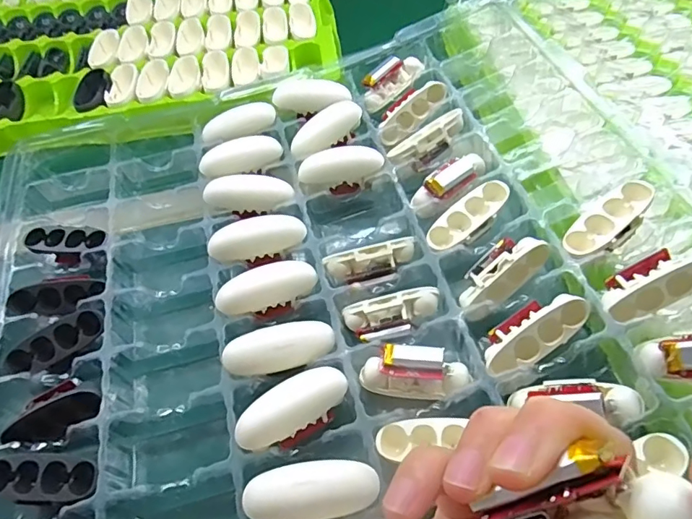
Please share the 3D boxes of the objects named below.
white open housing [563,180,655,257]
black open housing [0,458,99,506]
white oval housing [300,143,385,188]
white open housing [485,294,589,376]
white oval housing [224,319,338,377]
[{"bbox_3d":[0.159,-0.023,0.293,0.064,0.015,0.025,-33,58,-18],"label":"white open housing"},{"bbox_3d":[-0.164,0.119,0.264,0.064,0.008,0.021,-1,54,5],"label":"black open housing"},{"bbox_3d":[-0.004,-0.073,0.381,0.064,0.024,0.019,-6,51,19],"label":"white oval housing"},{"bbox_3d":[0.108,0.042,0.282,0.062,0.024,0.023,-33,13,3],"label":"white open housing"},{"bbox_3d":[-0.040,0.051,0.292,0.065,0.013,0.026,-19,55,-8],"label":"white oval housing"}]

